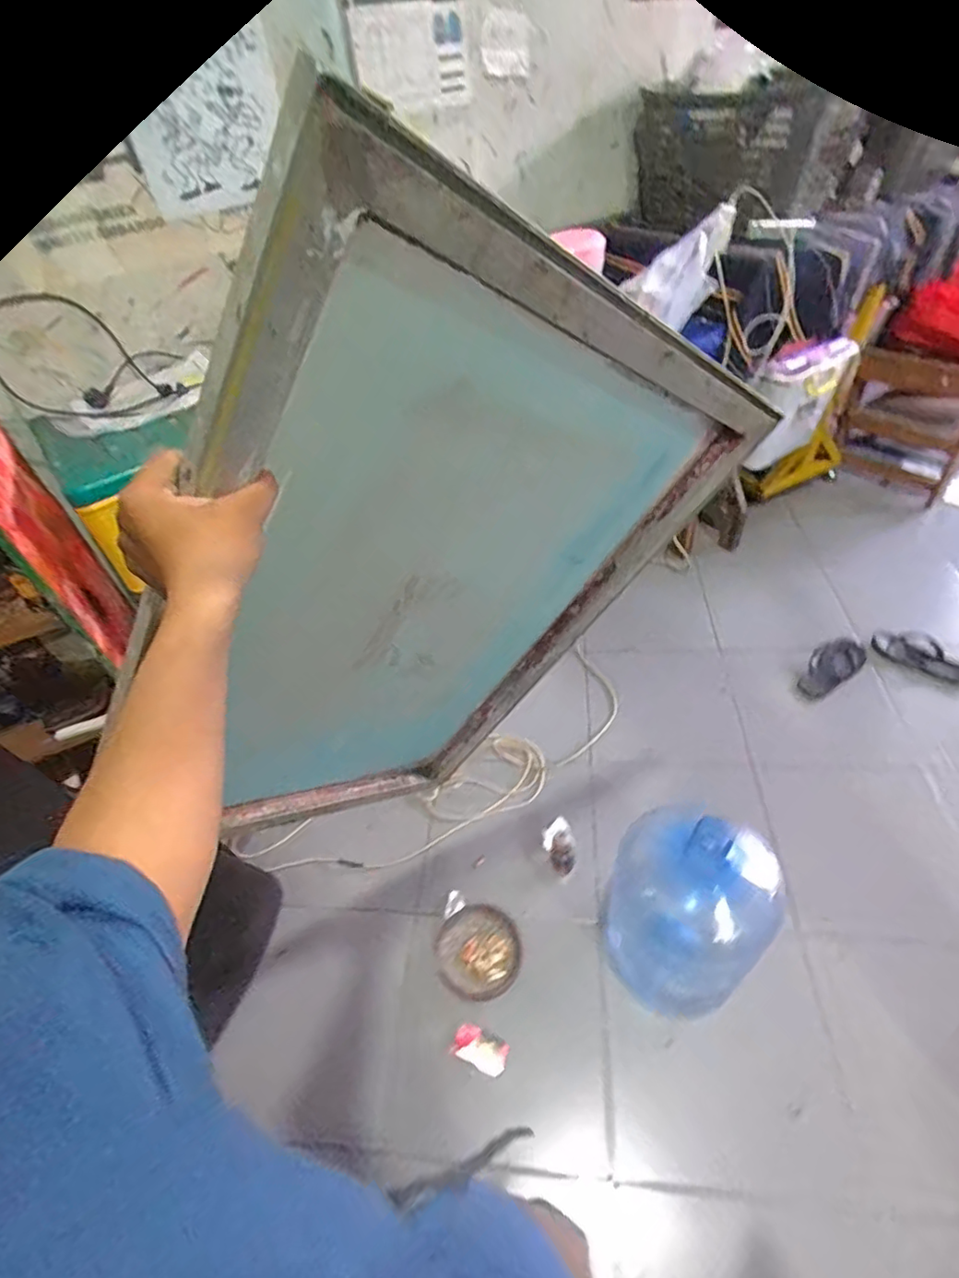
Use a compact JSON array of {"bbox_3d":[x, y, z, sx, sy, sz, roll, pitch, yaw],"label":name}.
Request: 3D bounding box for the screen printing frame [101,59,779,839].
[{"bbox_3d":[-0.063,-0.008,0.582,0.502,0.676,0.046,-1,50,-45],"label":"screen printing frame"}]

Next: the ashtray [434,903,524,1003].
[{"bbox_3d":[-0.001,0.648,1.190,0.171,0.027,0.171,-3,45,3],"label":"ashtray"}]

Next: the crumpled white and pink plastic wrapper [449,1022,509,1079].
[{"bbox_3d":[0.003,0.774,1.085,0.100,0.015,0.062,17,50,22],"label":"crumpled white and pink plastic wrapper"}]

